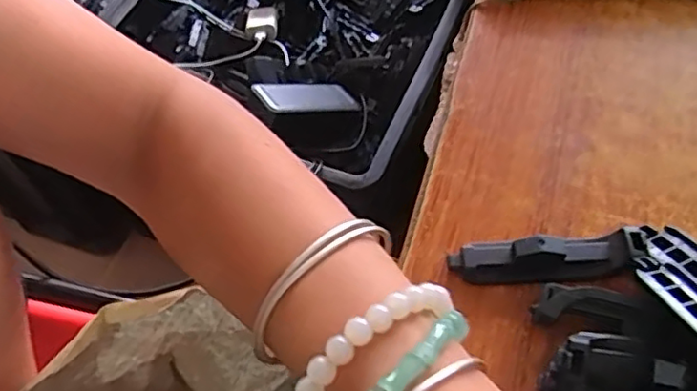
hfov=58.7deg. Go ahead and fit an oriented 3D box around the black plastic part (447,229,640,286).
[{"bbox_3d":[0.078,0.027,0.250,0.071,0.018,0.017,-5,56,0],"label":"black plastic part"}]

